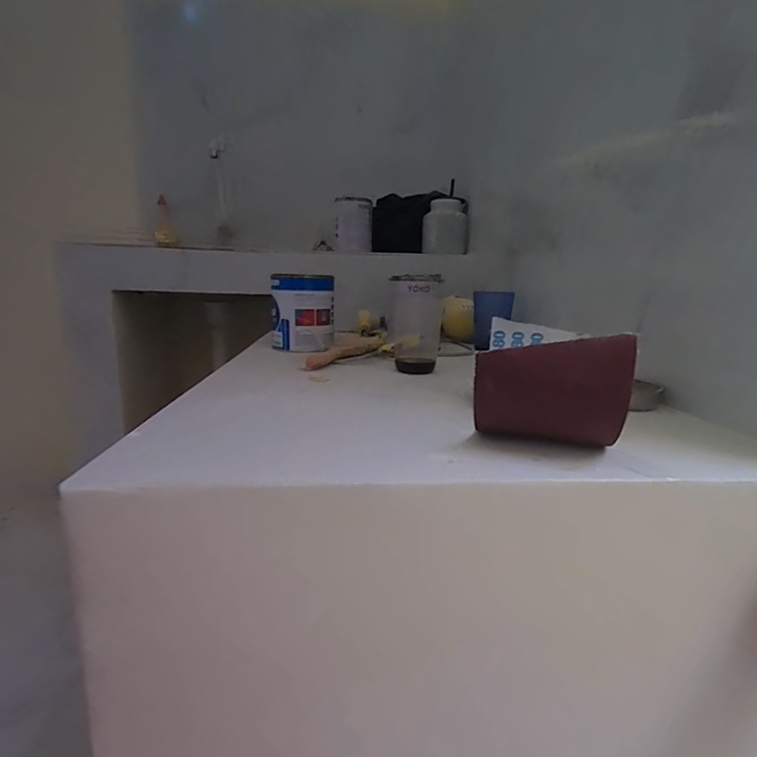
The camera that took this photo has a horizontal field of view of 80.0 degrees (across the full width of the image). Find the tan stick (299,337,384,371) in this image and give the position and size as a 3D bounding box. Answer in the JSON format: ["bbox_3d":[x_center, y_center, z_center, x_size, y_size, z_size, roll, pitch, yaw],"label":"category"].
[{"bbox_3d":[-0.047,-0.043,0.685,0.028,0.022,0.181,9,15,30],"label":"tan stick"}]

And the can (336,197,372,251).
[{"bbox_3d":[-0.064,-0.387,1.150,0.097,0.124,0.082,2,13,1],"label":"can"}]

